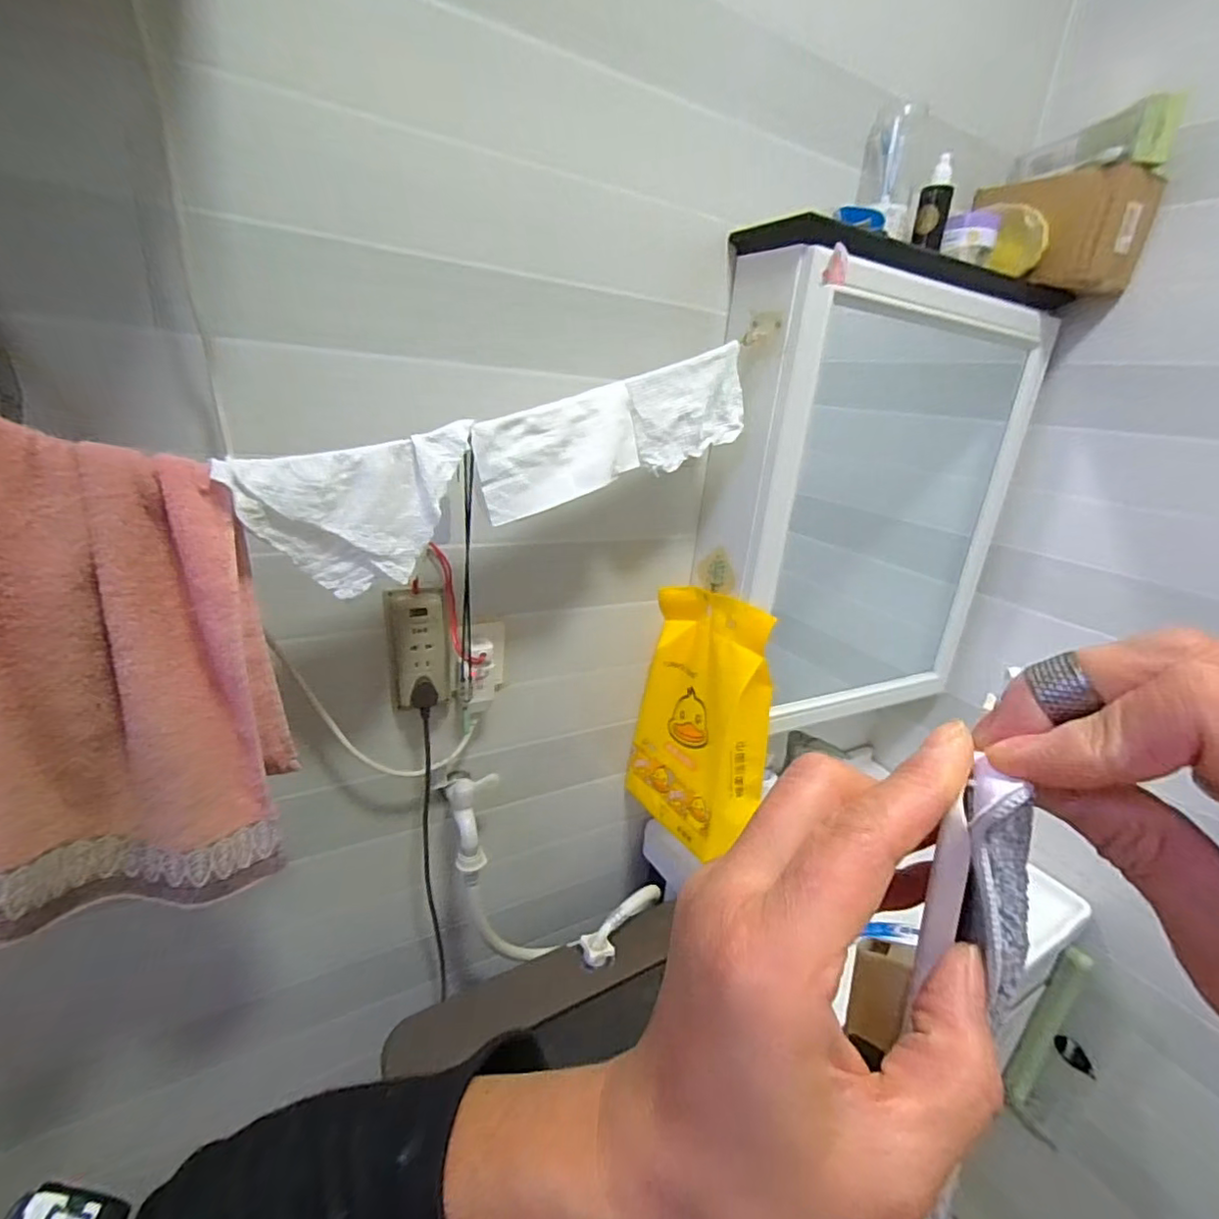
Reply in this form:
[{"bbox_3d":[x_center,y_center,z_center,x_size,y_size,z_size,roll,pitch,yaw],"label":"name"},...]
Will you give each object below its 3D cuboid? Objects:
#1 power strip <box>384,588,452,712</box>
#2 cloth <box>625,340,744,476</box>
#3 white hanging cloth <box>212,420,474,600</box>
[{"bbox_3d":[-0.229,0.047,0.720,0.069,0.145,0.033,-5,23,-27],"label":"power strip"},{"bbox_3d":[0.092,-0.238,0.705,0.169,0.135,0.014,-8,24,-32],"label":"cloth"},{"bbox_3d":[-0.222,-0.089,0.528,0.195,0.138,0.020,-10,25,-37],"label":"white hanging cloth"}]

